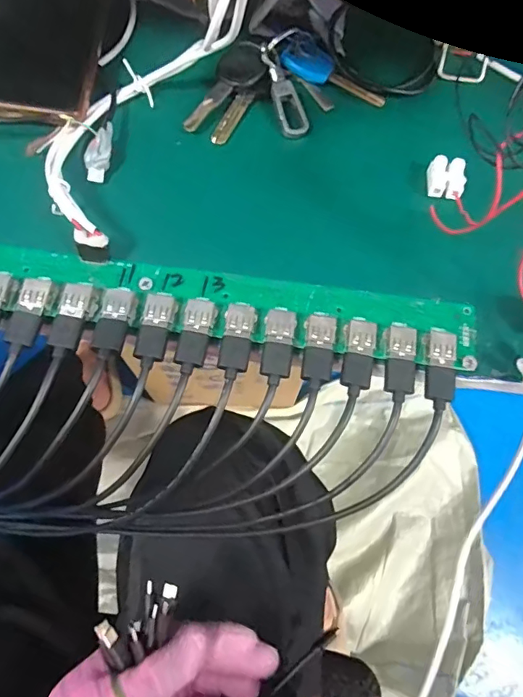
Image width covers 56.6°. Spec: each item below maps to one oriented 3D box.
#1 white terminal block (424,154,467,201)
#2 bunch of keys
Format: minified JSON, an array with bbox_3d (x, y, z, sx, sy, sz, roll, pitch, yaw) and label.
[{"bbox_3d":[0.104,-0.095,0.275,0.020,0.014,0.021,13,70,1],"label":"white terminal block"},{"bbox_3d":[0.011,-0.155,0.286,0.114,0.022,0.056,-17,72,-9],"label":"bunch of keys"}]

